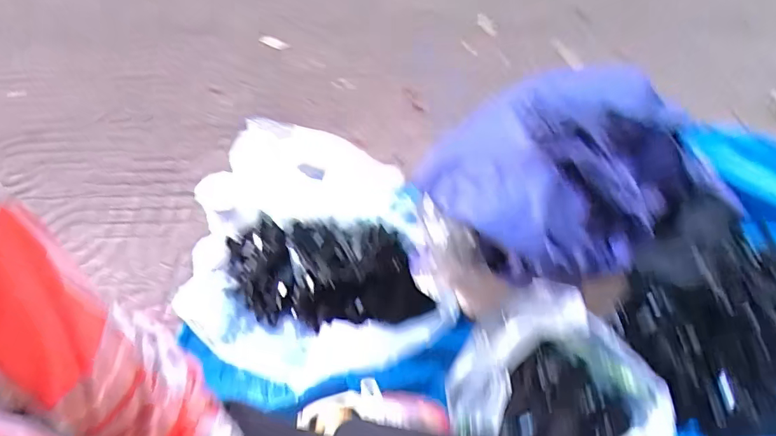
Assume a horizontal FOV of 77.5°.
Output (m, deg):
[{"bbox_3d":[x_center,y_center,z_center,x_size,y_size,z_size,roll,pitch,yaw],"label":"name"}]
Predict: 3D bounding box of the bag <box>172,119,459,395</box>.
[{"bbox_3d":[-0.160,0.028,0.988,0.443,0.147,0.641,-12,52,-9],"label":"bag"}]

